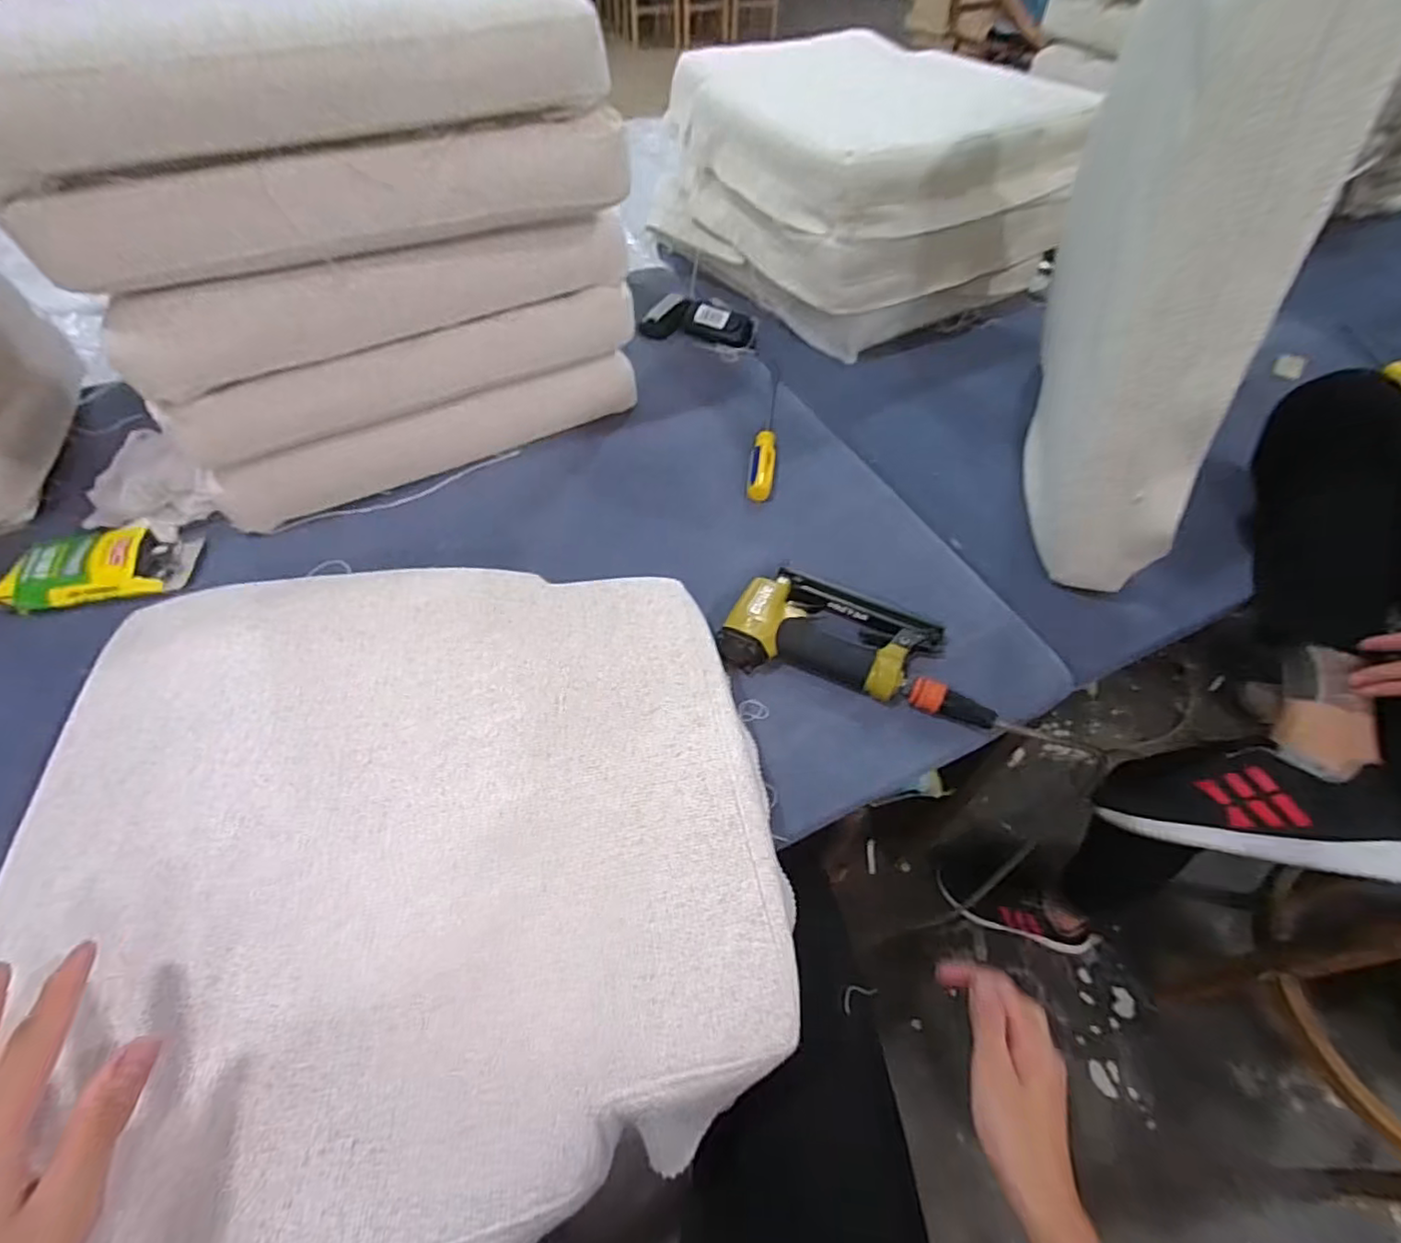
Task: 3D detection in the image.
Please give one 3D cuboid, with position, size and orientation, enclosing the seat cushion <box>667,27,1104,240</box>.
[{"bbox_3d":[0.263,-0.740,0.949,0.484,0.106,0.466,-20,56,-14],"label":"seat cushion"}]

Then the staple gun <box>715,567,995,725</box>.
[{"bbox_3d":[0.154,0.016,0.627,0.256,0.041,0.135,12,55,7],"label":"staple gun"}]

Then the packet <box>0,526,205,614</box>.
[{"bbox_3d":[-0.647,-0.059,0.680,0.176,0.031,0.102,-3,55,-4],"label":"packet"}]

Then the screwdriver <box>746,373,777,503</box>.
[{"bbox_3d":[0.088,-0.260,0.839,0.031,0.024,0.267,7,55,3],"label":"screwdriver"}]

